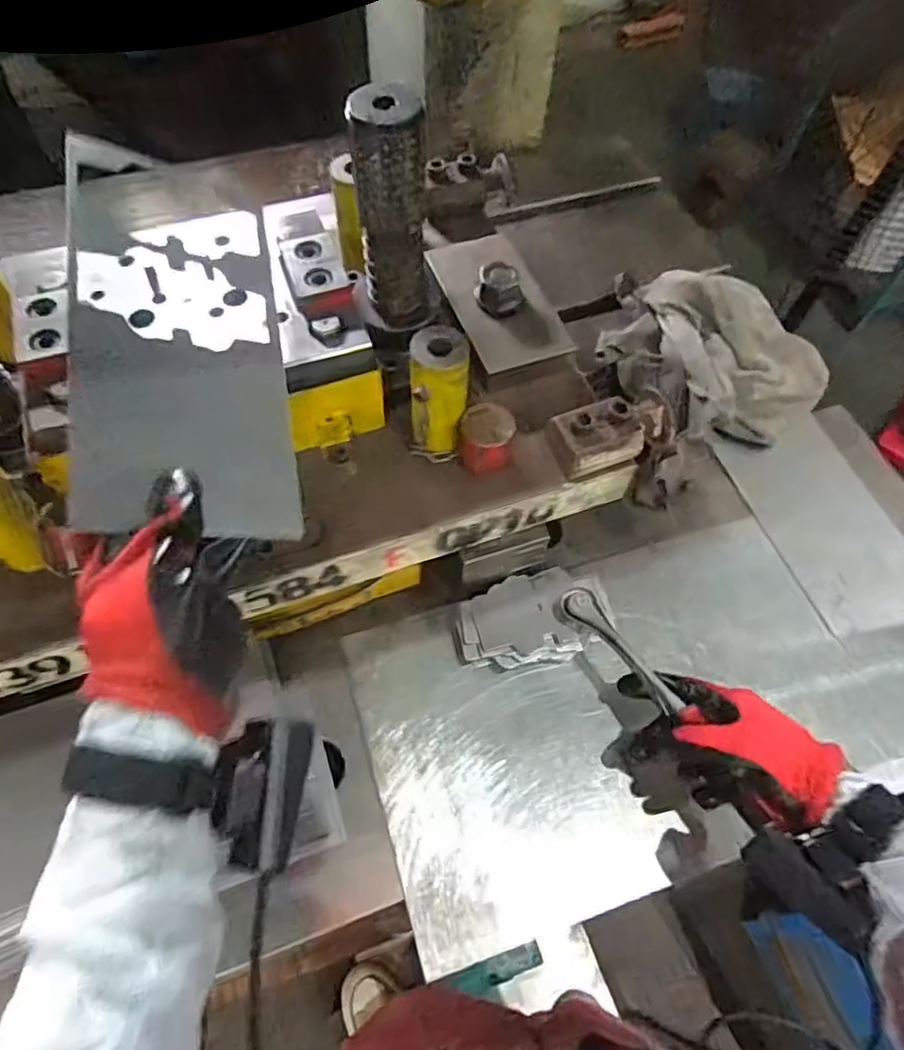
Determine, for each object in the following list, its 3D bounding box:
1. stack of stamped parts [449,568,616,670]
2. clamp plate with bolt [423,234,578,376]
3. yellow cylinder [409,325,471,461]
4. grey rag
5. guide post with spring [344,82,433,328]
[{"bbox_3d":[0.069,0.081,0.566,0.133,0.035,0.073,-11,61,-8],"label":"stack of stamped parts"},{"bbox_3d":[0.038,-0.196,0.558,0.080,0.032,0.141,-19,63,-12],"label":"clamp plate with bolt"},{"bbox_3d":[-0.009,-0.091,0.477,0.039,0.098,0.040,1,60,-1],"label":"yellow cylinder"},{"bbox_3d":[0.274,-0.173,0.693,0.222,0.068,0.293,-6,61,-5],"label":"grey rag"},{"bbox_3d":[-0.041,-0.208,0.459,0.045,0.159,0.041,-7,61,-6],"label":"guide post with spring"}]

